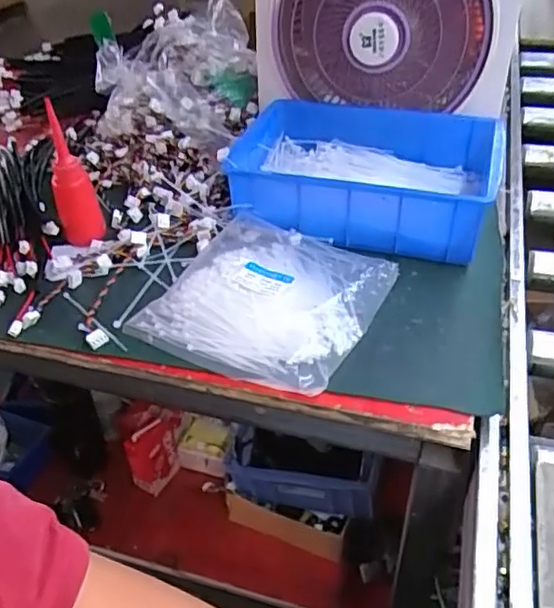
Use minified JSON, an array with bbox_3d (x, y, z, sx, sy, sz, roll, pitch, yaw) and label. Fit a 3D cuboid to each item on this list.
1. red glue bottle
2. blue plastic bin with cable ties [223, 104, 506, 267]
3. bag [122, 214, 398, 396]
[{"bbox_3d":[-0.225,-0.140,0.662,0.042,0.148,0.041,-22,41,-20],"label":"red glue bottle"},{"bbox_3d":[0.089,-0.155,0.728,0.320,0.084,0.206,8,40,15],"label":"blue plastic bin with cable ties"},{"bbox_3d":[-0.009,-0.012,0.607,0.205,0.031,0.192,17,43,25],"label":"bag"}]

